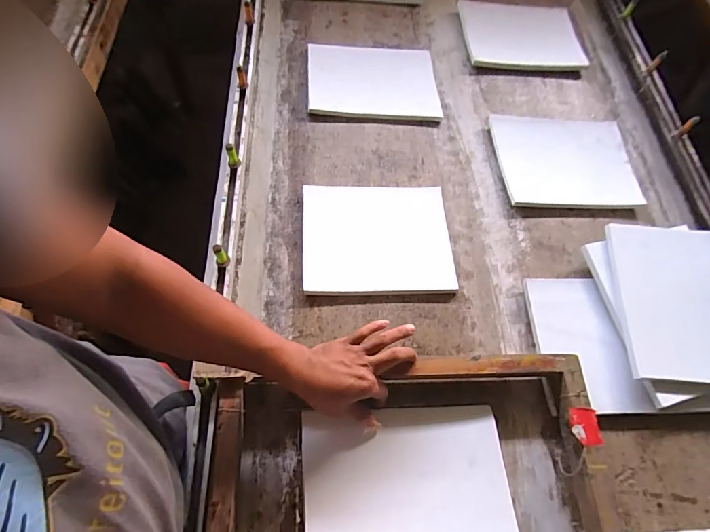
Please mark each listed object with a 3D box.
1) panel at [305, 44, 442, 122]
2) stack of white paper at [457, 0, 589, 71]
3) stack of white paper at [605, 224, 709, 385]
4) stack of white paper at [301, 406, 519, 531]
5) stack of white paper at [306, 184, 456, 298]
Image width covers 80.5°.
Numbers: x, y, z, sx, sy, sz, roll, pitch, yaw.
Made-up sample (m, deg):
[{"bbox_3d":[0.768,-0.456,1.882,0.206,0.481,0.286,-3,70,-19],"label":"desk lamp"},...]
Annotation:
[{"bbox_3d":[0.037,-0.392,0.894,0.267,0.023,0.211,-1,64,-6],"label":"panel"},{"bbox_3d":[0.381,-0.536,0.971,0.265,0.016,0.189,2,71,2],"label":"stack of white paper"},{"bbox_3d":[0.532,0.056,0.679,0.207,0.013,0.261,2,66,2],"label":"stack of white paper"},{"bbox_3d":[0.067,0.291,0.542,0.264,0.015,0.203,-3,59,-2],"label":"stack of white paper"},{"bbox_3d":[0.039,-0.050,0.725,0.253,0.014,0.208,0,64,-6],"label":"stack of white paper"}]

